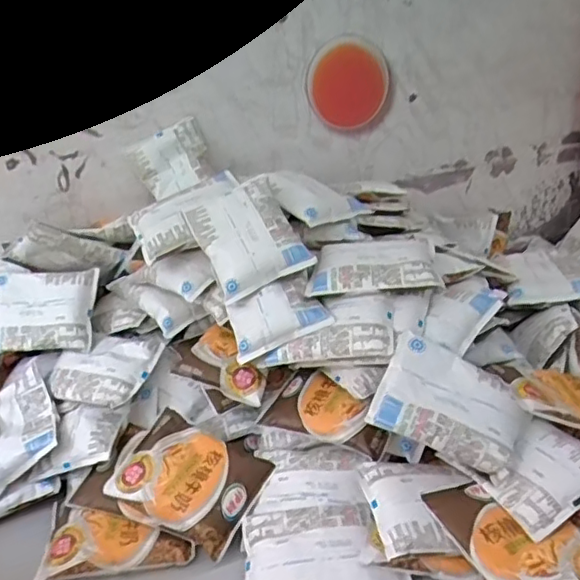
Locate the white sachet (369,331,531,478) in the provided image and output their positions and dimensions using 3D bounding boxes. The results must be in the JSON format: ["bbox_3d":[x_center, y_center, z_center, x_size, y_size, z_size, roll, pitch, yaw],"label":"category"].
[{"bbox_3d":[0.139,0.094,0.523,0.122,0.020,0.095,21,56,12],"label":"white sachet"}]

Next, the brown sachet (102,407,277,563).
[{"bbox_3d":[-0.089,0.169,0.568,0.128,0.028,0.102,22,51,20],"label":"brown sachet"}]

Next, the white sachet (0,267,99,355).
[{"bbox_3d":[-0.278,0.023,0.690,0.118,0.092,0.021,-3,-20,6],"label":"white sachet"}]

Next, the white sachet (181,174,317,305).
[{"bbox_3d":[-0.046,-0.059,0.630,0.095,0.021,0.126,-27,59,-3],"label":"white sachet"}]

